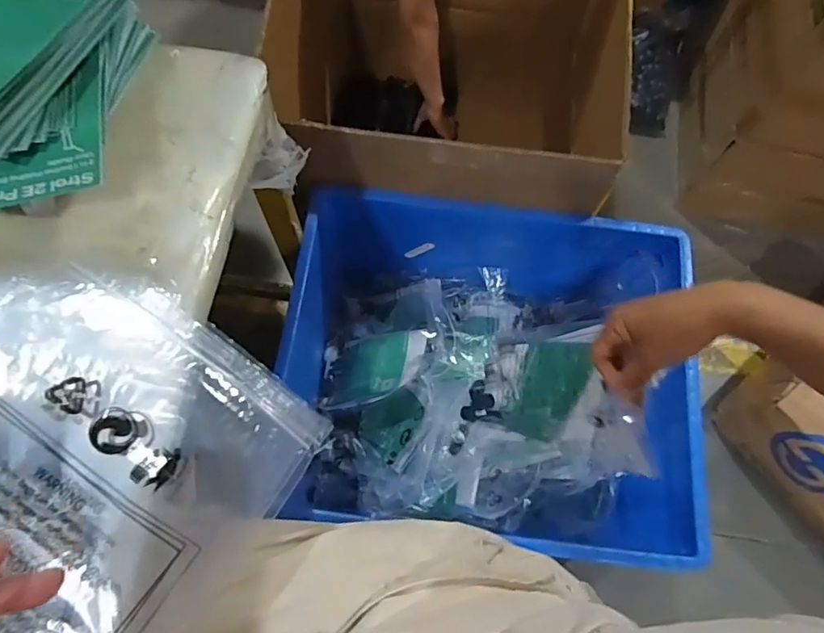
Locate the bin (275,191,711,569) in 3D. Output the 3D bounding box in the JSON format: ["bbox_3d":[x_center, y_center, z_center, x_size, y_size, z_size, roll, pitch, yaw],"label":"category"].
[{"bbox_3d":[0.111,0.096,0.886,0.567,0.311,0.481,9,70,1],"label":"bin"}]

